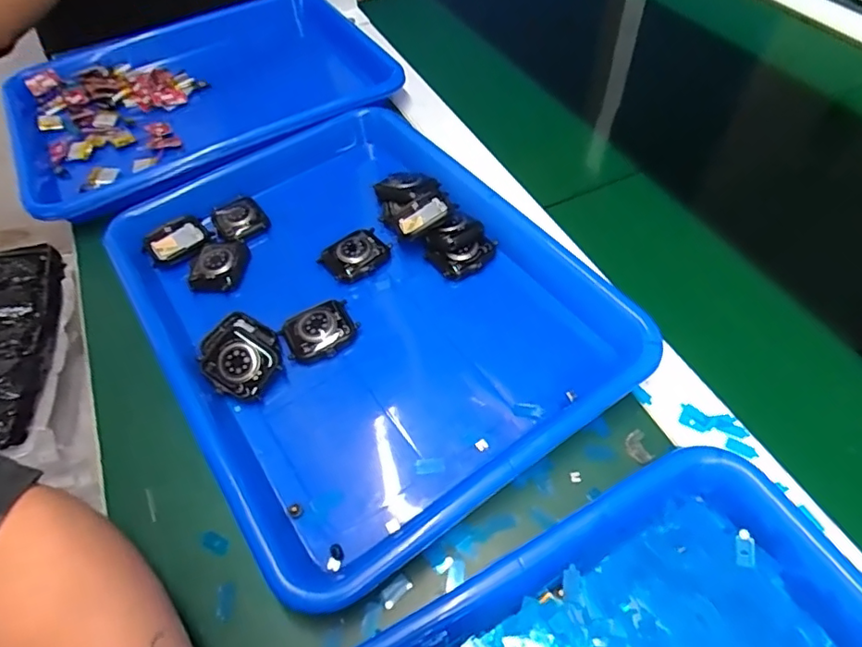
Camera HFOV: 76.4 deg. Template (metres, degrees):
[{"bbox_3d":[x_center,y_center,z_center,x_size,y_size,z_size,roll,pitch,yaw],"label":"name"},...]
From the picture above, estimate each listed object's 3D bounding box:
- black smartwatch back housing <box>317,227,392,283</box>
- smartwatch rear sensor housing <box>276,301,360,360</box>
[{"bbox_3d":[-0.055,-0.050,0.403,0.046,0.013,0.035,-31,57,-16],"label":"black smartwatch back housing"},{"bbox_3d":[-0.074,0.006,0.362,0.047,0.014,0.036,-22,55,-10],"label":"smartwatch rear sensor housing"}]

